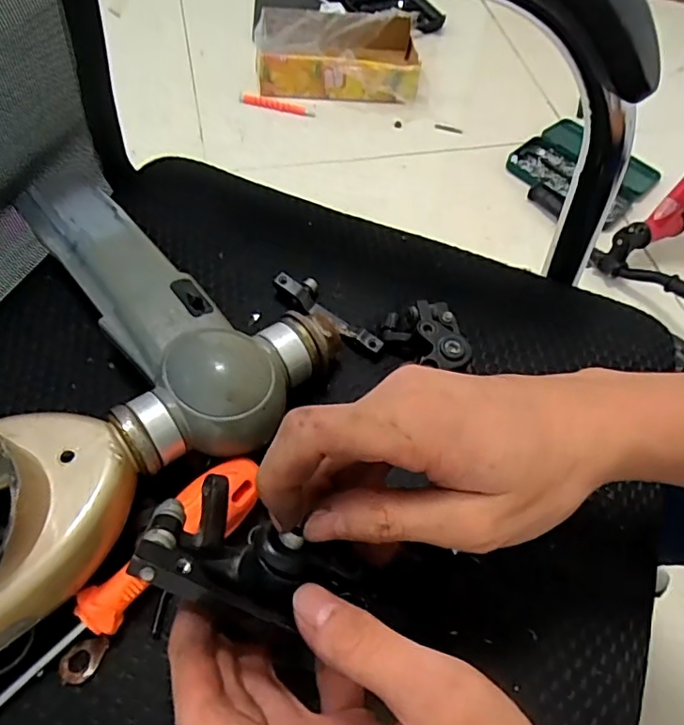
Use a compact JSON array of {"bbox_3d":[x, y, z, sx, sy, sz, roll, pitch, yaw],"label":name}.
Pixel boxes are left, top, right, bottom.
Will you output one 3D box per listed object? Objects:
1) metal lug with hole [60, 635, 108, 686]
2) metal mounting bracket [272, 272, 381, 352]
[{"bbox_3d":[-0.123,0.139,0.259,0.017,0.004,0.022,20,59,7],"label":"metal lug with hole"},{"bbox_3d":[-0.007,-0.035,0.364,0.084,0.016,0.019,37,63,16],"label":"metal mounting bracket"}]

